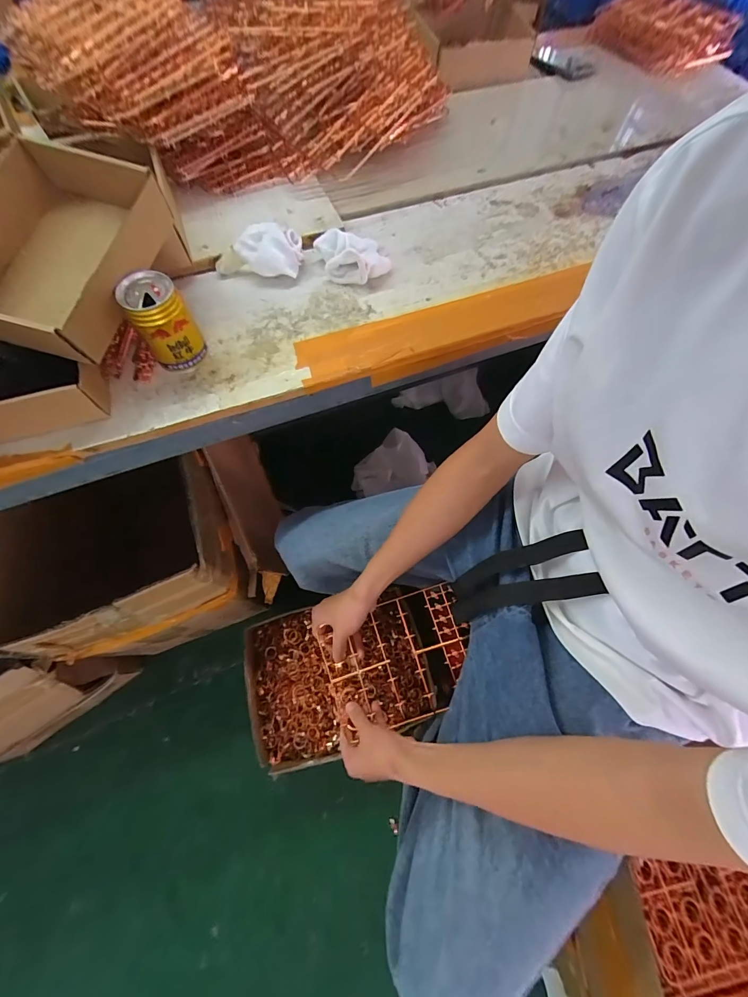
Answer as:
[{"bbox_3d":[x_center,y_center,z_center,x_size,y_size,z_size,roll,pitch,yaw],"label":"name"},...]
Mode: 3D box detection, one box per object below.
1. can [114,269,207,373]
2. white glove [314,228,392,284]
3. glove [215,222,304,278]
[{"bbox_3d":[-0.247,-0.205,0.429,0.059,0.099,0.056,1,68,-1],"label":"can"},{"bbox_3d":[-0.028,-0.360,0.528,0.095,0.041,0.099,1,68,-1],"label":"white glove"},{"bbox_3d":[-0.165,-0.352,0.508,0.117,0.041,0.051,4,65,-1],"label":"glove"}]

